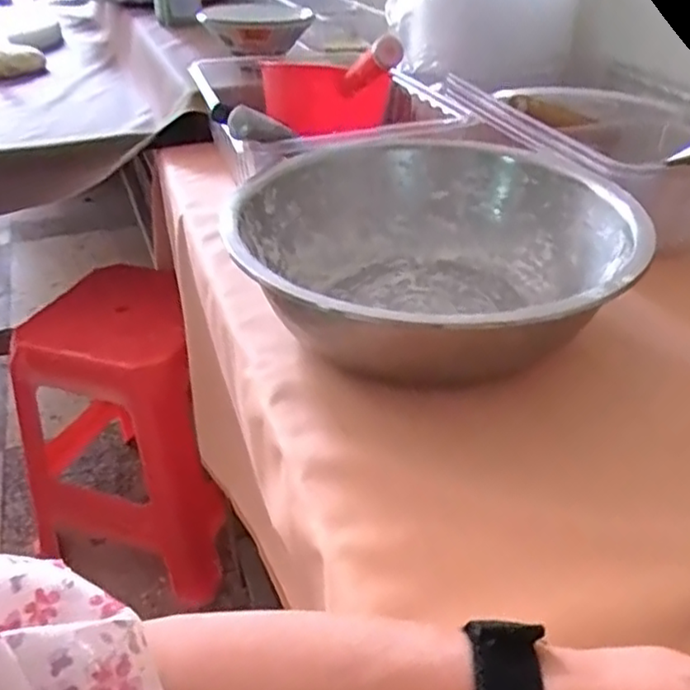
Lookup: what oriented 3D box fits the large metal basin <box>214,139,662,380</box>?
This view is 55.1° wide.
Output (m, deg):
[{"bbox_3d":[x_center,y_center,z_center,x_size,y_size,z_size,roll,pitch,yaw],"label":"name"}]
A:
[{"bbox_3d":[0.074,-0.078,0.584,0.328,0.109,0.317,0,35,0],"label":"large metal basin"}]

